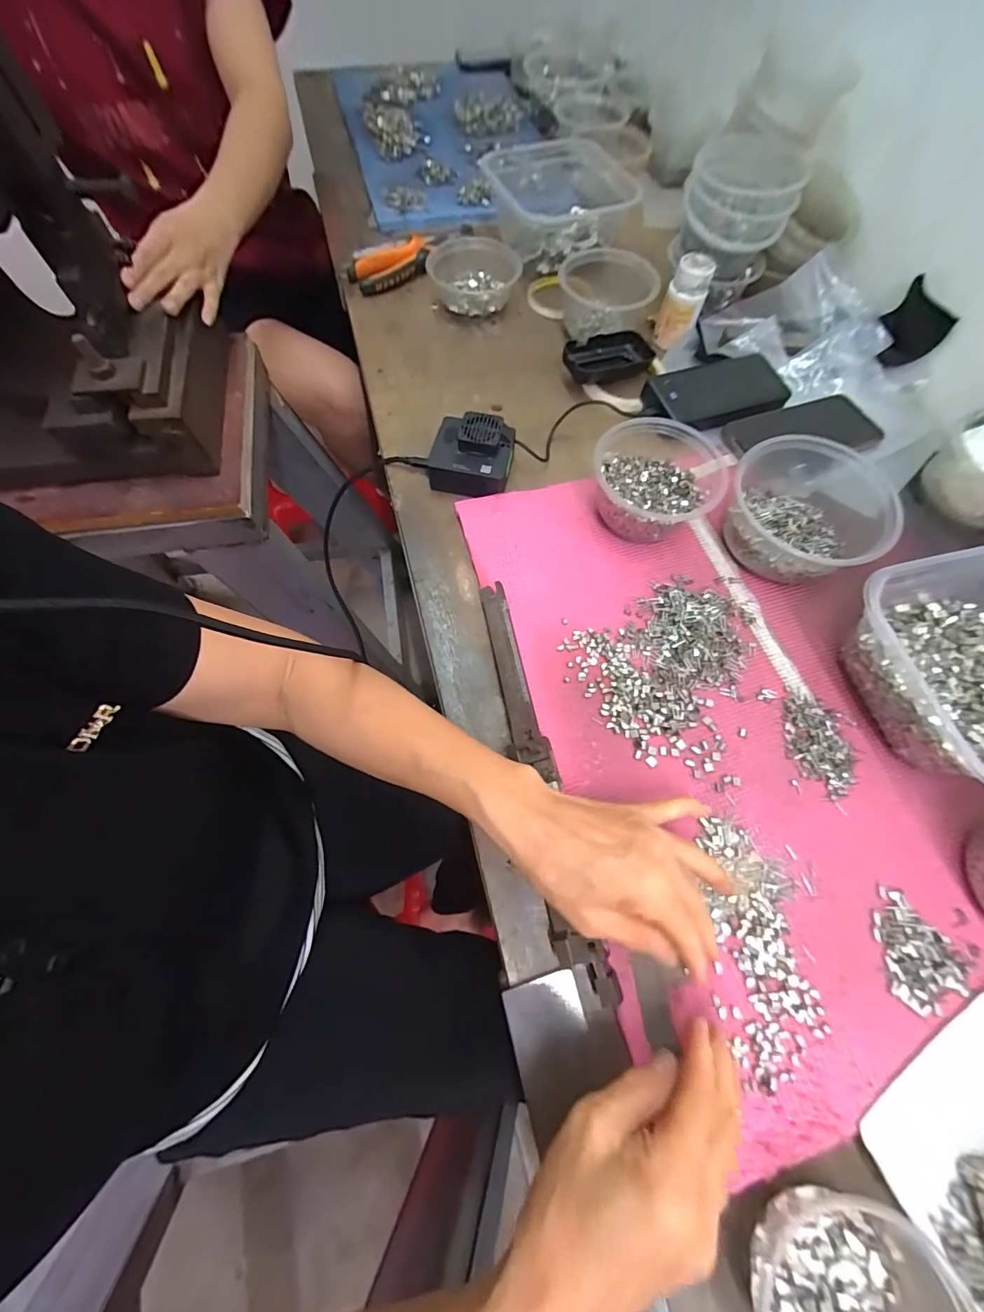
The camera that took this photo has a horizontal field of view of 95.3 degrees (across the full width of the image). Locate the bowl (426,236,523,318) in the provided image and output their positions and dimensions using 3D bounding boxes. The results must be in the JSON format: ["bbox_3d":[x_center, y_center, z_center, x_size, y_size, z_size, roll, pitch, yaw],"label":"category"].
[{"bbox_3d":[-0.023,-0.485,0.575,0.116,0.048,0.110,1,67,-2],"label":"bowl"}]

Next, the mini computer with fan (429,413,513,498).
[{"bbox_3d":[-0.021,-0.205,0.456,0.080,0.043,0.075,1,67,-1],"label":"mini computer with fan"}]

